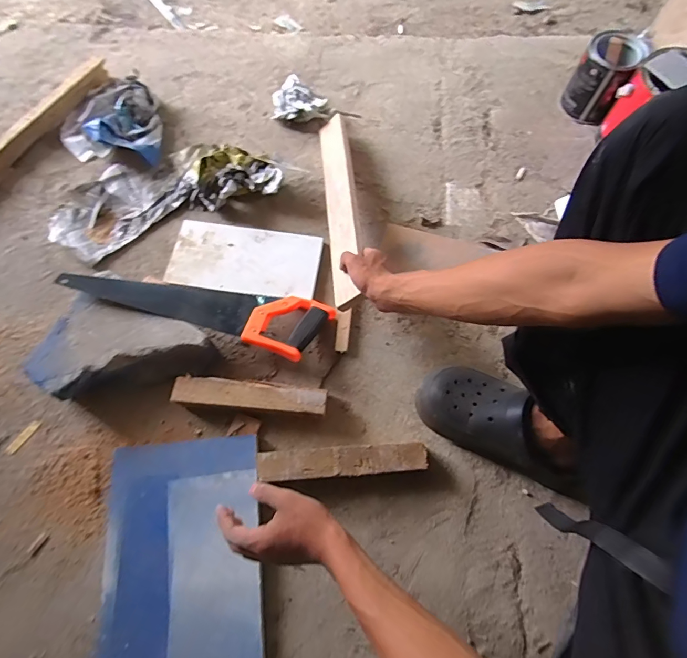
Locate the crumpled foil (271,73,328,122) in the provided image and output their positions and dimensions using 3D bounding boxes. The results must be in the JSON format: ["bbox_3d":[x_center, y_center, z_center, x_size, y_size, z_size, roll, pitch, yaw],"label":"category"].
[{"bbox_3d":[-0.091,-0.490,0.888,0.121,0.051,0.097,9,71,3],"label":"crumpled foil"}]

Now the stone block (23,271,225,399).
[{"bbox_3d":[-0.357,0.047,0.673,0.232,0.076,0.196,32,73,10],"label":"stone block"}]

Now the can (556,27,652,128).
[{"bbox_3d":[0.539,-0.526,0.863,0.104,0.144,0.109,0,71,0],"label":"can"}]

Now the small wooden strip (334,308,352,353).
[{"bbox_3d":[-0.002,0.002,0.717,0.026,0.006,0.074,3,77,7],"label":"small wooden strip"}]

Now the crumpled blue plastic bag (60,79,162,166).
[{"bbox_3d":[-0.491,-0.449,0.862,0.232,0.070,0.189,5,71,1],"label":"crumpled blue plastic bag"}]

